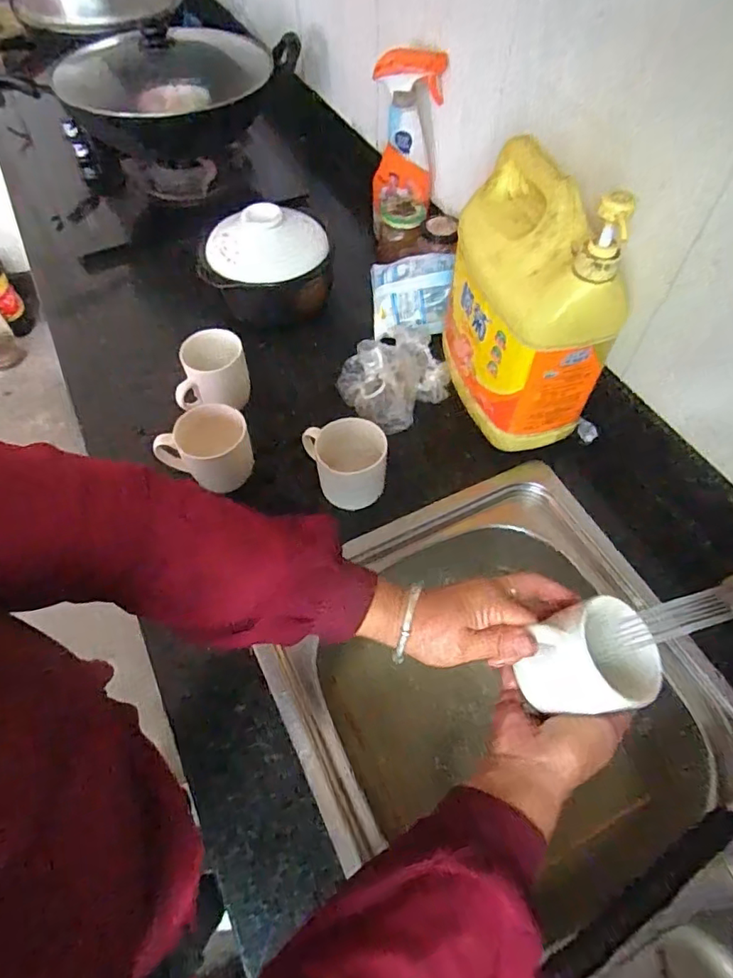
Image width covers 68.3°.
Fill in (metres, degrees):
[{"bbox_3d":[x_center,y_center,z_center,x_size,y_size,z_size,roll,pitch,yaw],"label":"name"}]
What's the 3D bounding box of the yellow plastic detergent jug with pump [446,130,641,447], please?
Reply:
[{"bbox_3d":[0.169,-0.203,0.589,0.111,0.259,0.204,-9,57,-7],"label":"yellow plastic detergent jug with pump"}]

